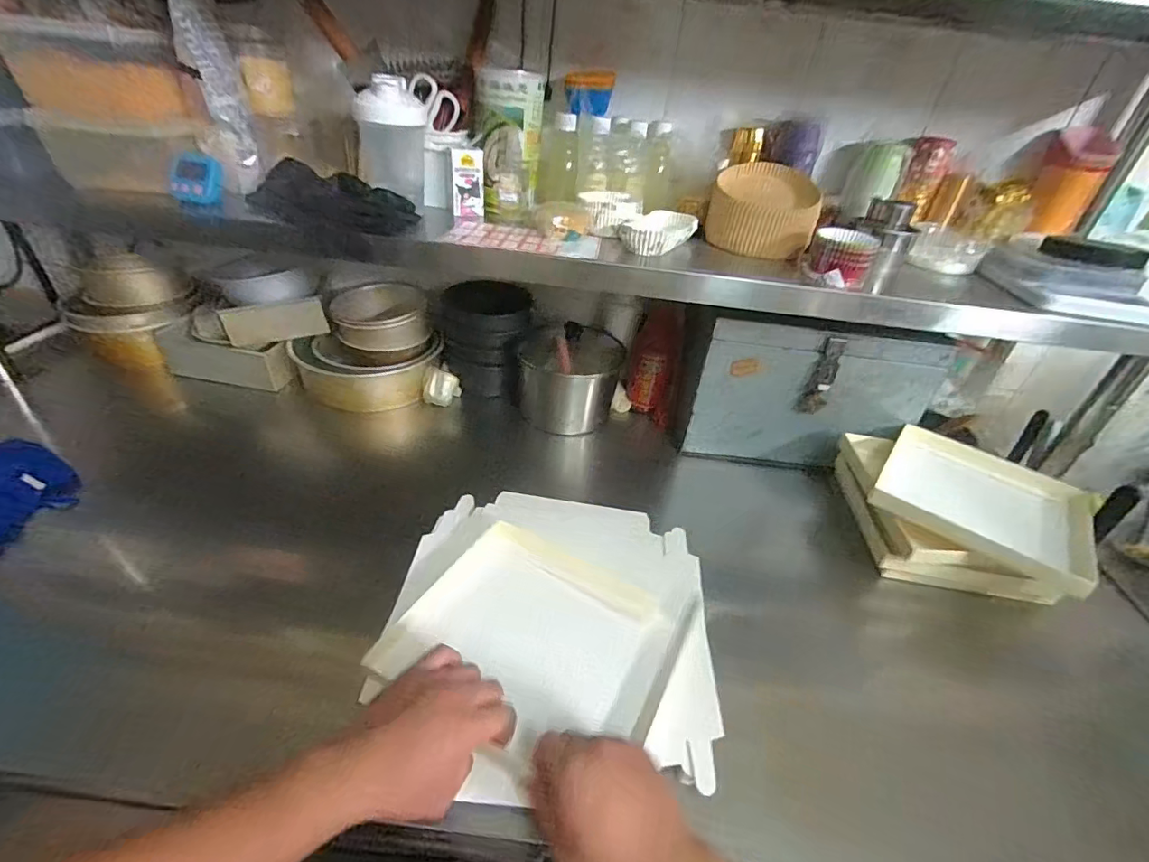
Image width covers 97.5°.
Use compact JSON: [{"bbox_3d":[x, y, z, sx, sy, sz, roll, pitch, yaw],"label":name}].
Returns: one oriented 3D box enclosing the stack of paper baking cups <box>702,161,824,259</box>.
[{"bbox_3d":[0.273,-0.320,0.733,0.148,0.095,0.121,14,37,9],"label":"stack of paper baking cups"}]

